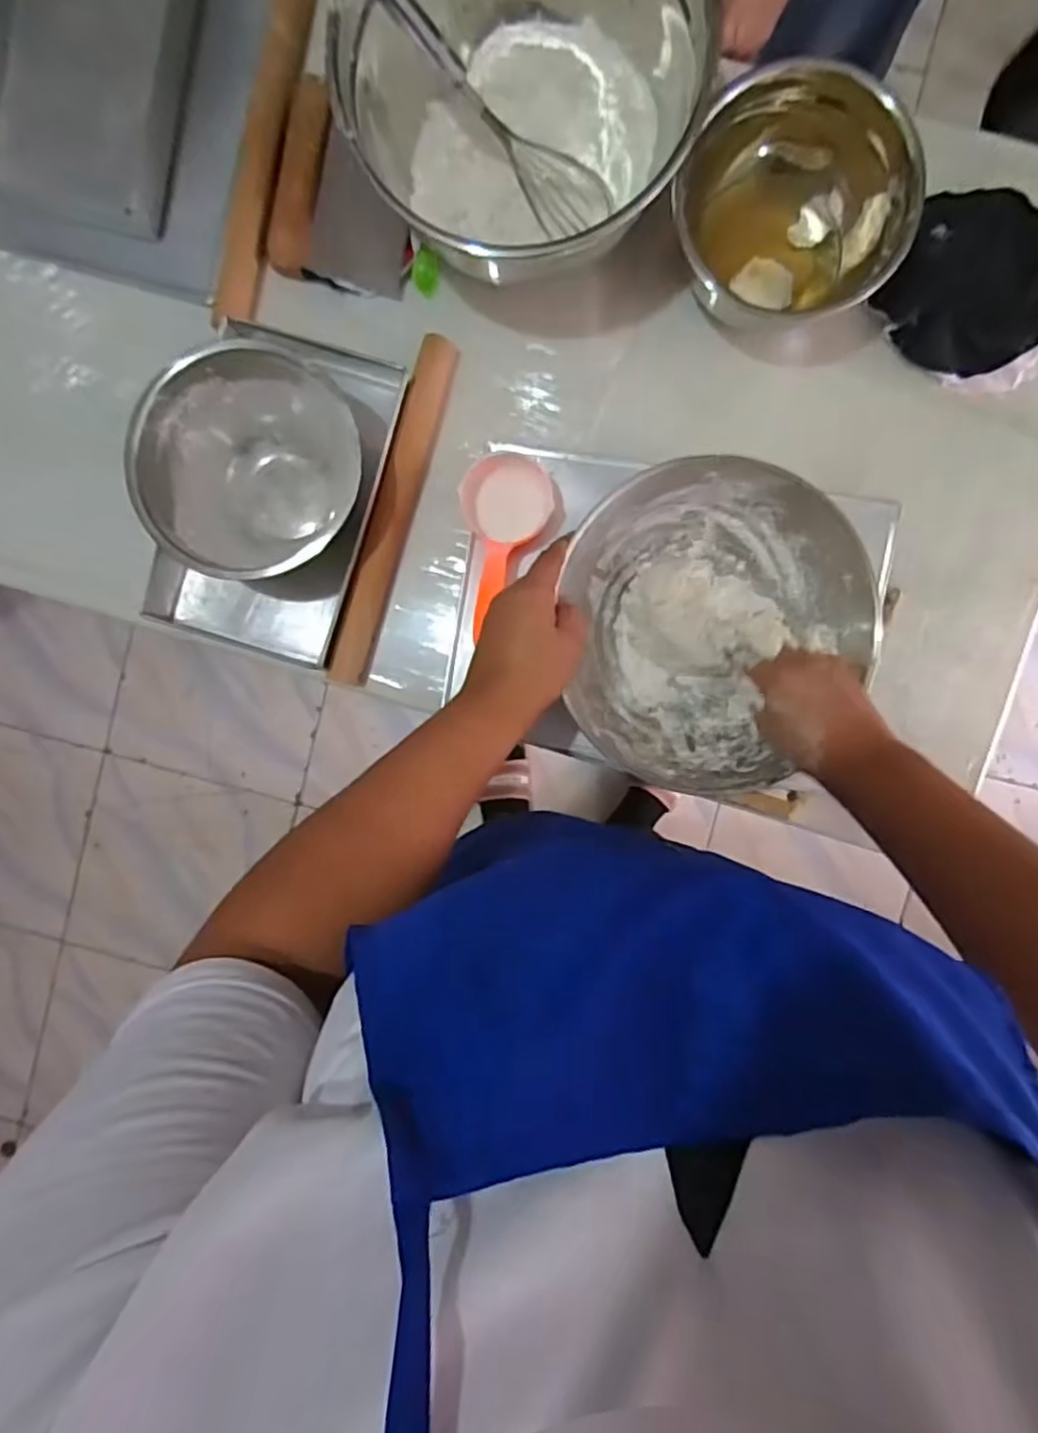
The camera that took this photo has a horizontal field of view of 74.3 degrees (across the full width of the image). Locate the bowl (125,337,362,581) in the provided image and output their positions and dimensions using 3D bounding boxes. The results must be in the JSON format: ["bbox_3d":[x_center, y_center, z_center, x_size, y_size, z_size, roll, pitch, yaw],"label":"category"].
[{"bbox_3d":[-0.210,-0.196,0.564,0.161,0.119,0.166,0,95,3],"label":"bowl"}]

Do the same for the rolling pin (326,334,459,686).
[{"bbox_3d":[-0.107,-0.175,0.589,0.029,0.033,0.300,16,95,1],"label":"rolling pin"}]

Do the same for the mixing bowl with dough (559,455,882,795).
[{"bbox_3d":[0.154,-0.070,0.541,0.219,0.101,0.238,0,95,3],"label":"mixing bowl with dough"}]

